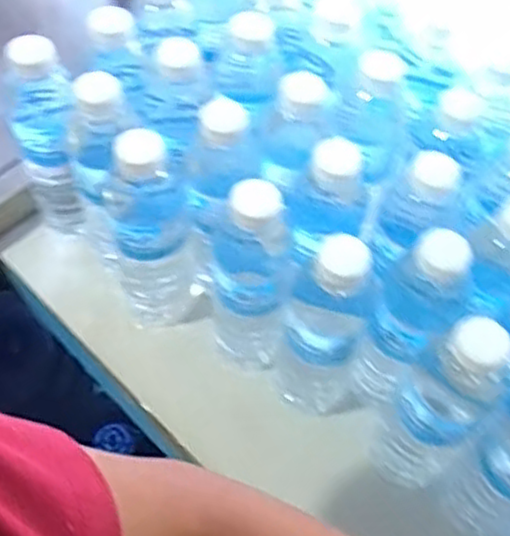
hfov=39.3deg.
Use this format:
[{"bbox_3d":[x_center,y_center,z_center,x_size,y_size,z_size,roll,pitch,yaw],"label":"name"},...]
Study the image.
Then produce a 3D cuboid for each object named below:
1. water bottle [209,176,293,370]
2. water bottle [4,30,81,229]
[{"bbox_3d":[-0.002,0.006,0.542,0.058,0.205,0.062,1,59,-2],"label":"water bottle"},{"bbox_3d":[-0.168,-0.101,0.587,0.051,0.186,0.061,-19,62,-14],"label":"water bottle"}]

